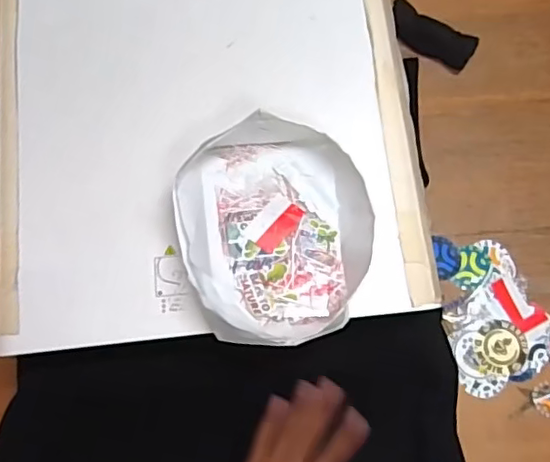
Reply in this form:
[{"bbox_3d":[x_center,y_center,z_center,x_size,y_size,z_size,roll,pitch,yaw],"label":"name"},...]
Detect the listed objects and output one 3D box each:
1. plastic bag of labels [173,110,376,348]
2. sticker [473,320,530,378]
[{"bbox_3d":[0.004,0.000,0.508,0.163,0.053,0.189,-13,74,-5],"label":"plastic bag of labels"},{"bbox_3d":[0.258,0.134,0.663,0.058,0.004,0.061,-2,79,8],"label":"sticker"}]

